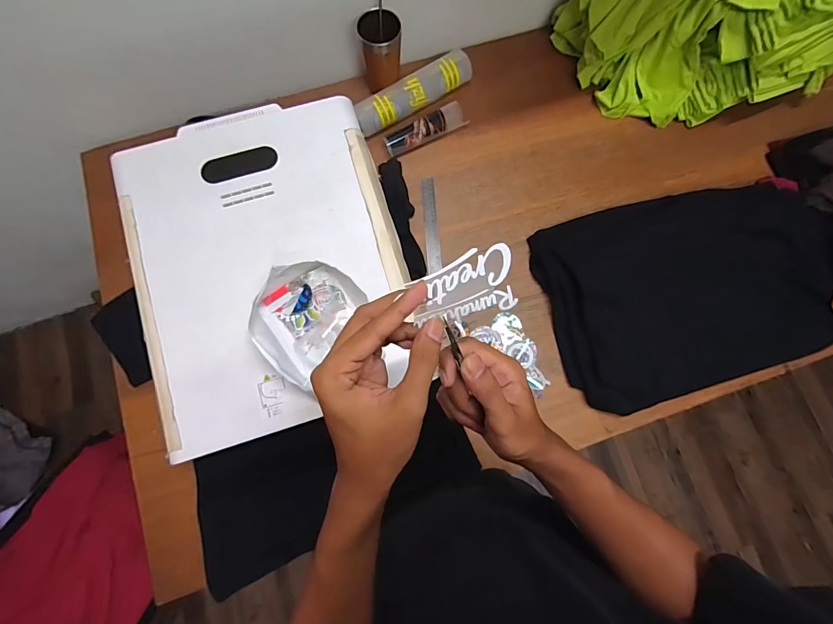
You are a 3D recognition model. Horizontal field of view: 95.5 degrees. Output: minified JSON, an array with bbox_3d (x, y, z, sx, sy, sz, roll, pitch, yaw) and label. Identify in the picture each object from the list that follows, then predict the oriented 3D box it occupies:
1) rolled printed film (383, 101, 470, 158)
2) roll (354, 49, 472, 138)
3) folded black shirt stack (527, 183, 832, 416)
[{"bbox_3d":[0.019,-0.380,0.792,0.183,0.037,0.046,-26,80,-7],"label":"rolled printed film"},{"bbox_3d":[-0.005,-0.468,0.805,0.267,0.058,0.069,-33,80,-8],"label":"roll"},{"bbox_3d":[0.526,-0.045,0.736,0.545,0.072,0.370,-14,78,-5],"label":"folded black shirt stack"}]

